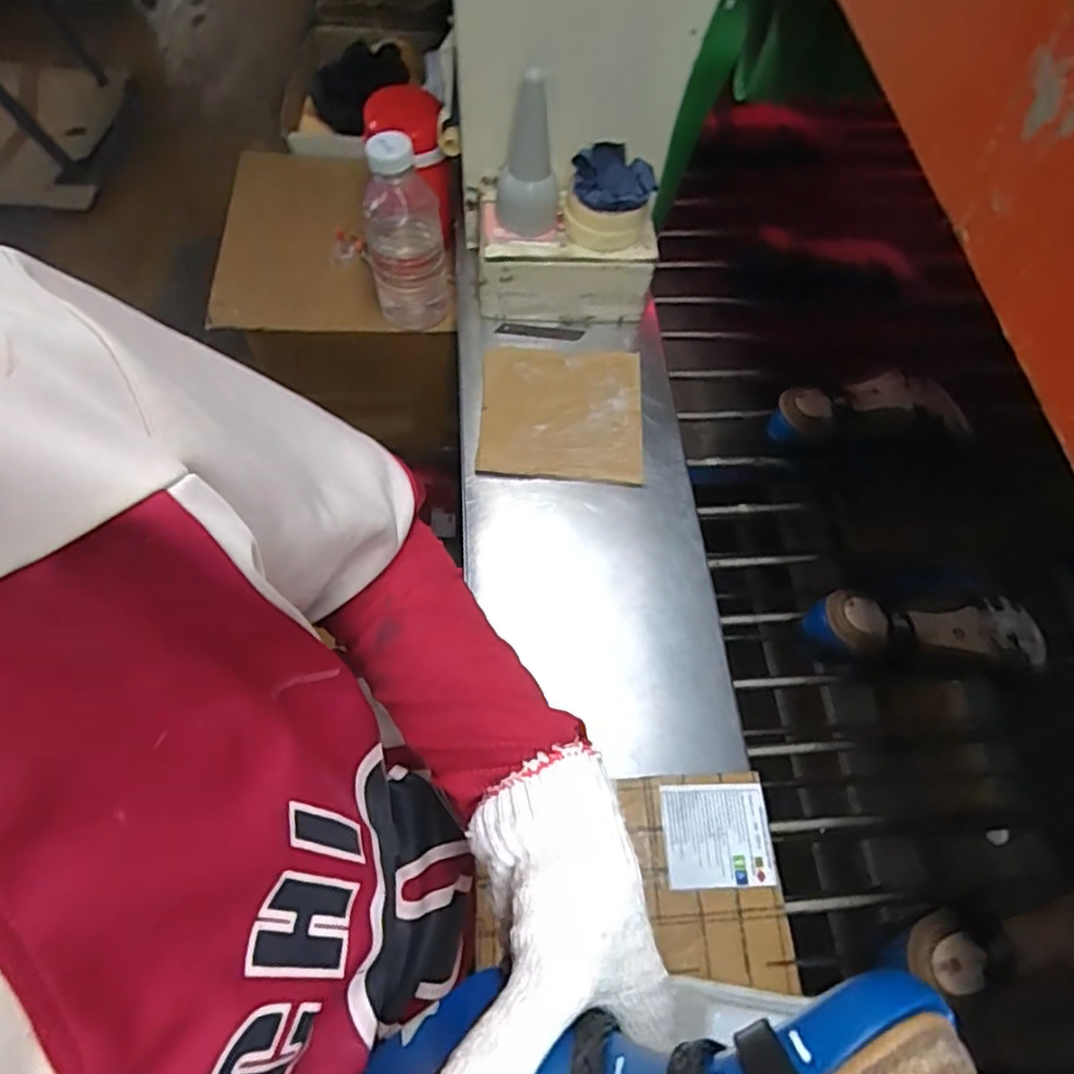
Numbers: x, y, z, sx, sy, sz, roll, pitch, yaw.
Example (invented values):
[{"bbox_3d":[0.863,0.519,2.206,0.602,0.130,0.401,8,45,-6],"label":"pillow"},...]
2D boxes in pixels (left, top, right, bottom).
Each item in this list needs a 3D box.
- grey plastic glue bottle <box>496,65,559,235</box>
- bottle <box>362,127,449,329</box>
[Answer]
[{"bbox_3d":[-0.008,-0.386,0.689,0.066,0.145,0.067,2,63,-3],"label":"grey plastic glue bottle"},{"bbox_3d":[-0.155,-0.357,0.803,0.095,0.230,0.073,-11,64,-10],"label":"bottle"}]

